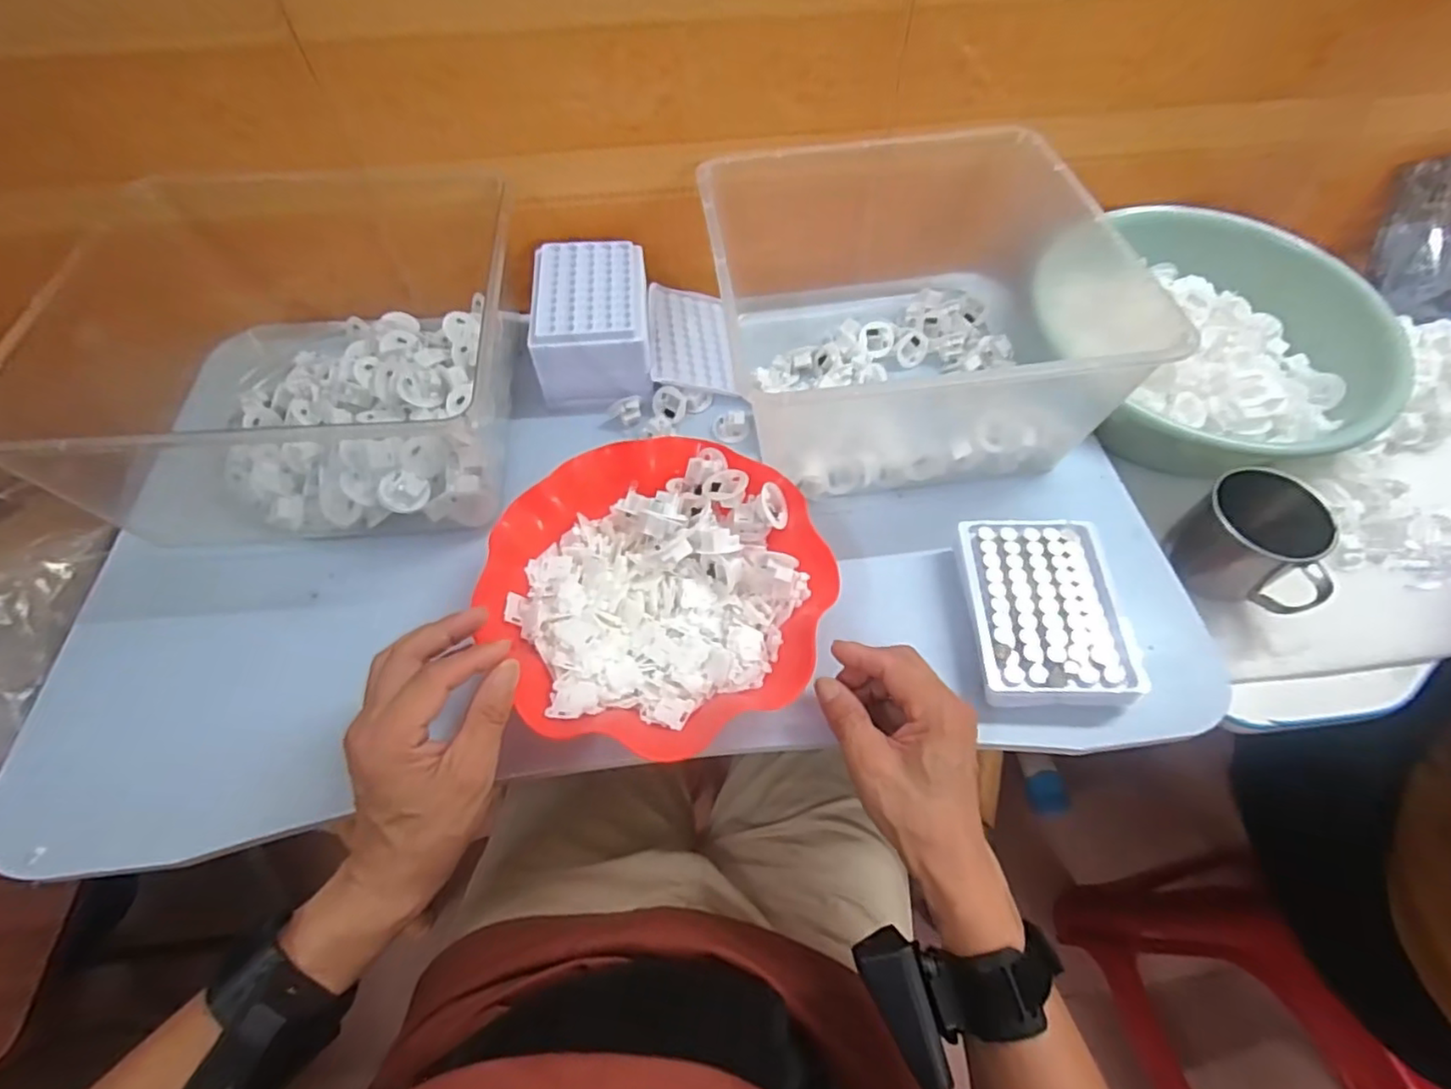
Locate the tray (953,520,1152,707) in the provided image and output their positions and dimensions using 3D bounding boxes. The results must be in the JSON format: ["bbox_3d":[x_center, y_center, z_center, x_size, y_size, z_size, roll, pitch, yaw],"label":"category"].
[{"bbox_3d":[0.218,0.045,0.439,0.100,0.032,0.129,0,58,0],"label":"tray"}]

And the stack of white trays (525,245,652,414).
[{"bbox_3d":[-0.118,-0.201,0.580,0.098,0.081,0.127,-2,58,-1],"label":"stack of white trays"}]

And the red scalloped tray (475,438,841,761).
[{"bbox_3d":[-0.043,0.023,0.422,0.210,0.040,0.213,-23,60,-13],"label":"red scalloped tray"}]

